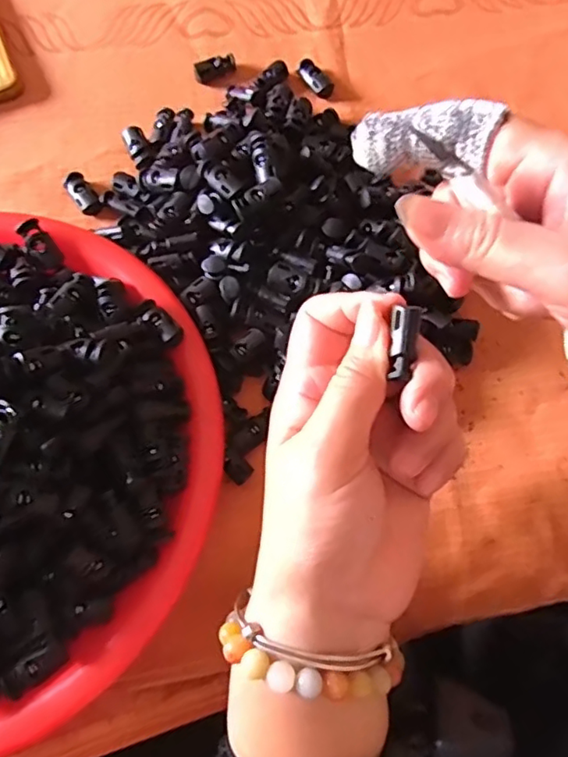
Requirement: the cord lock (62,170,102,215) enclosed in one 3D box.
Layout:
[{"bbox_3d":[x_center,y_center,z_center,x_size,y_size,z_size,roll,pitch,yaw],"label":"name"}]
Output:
[{"bbox_3d":[-0.121,-0.111,0.341,0.013,0.008,0.031,-34,74,-10],"label":"cord lock"}]

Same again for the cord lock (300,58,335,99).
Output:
[{"bbox_3d":[0.021,-0.195,0.368,0.015,0.008,0.031,-33,74,-10],"label":"cord lock"}]

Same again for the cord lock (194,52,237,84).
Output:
[{"bbox_3d":[-0.044,-0.202,0.372,0.027,0.011,0.012,-29,73,-8],"label":"cord lock"}]

